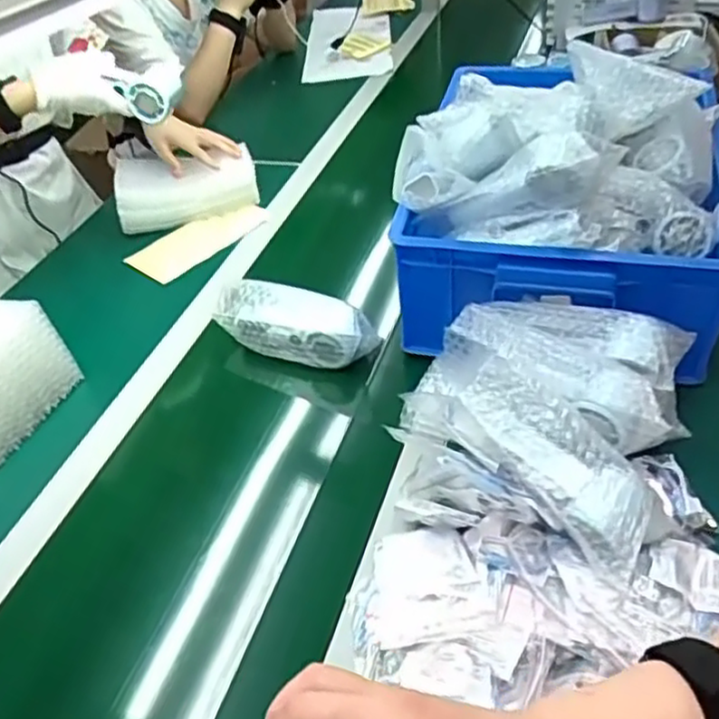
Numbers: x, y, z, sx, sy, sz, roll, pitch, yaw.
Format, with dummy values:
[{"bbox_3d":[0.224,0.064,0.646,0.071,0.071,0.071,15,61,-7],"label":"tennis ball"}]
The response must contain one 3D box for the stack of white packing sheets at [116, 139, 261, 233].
[{"bbox_3d":[-0.270,-0.263,1.125,0.211,0.102,0.101,-8,42,-1],"label":"stack of white packing sheets"}]

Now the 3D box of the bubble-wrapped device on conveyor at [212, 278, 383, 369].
[{"bbox_3d":[-0.082,-0.043,0.847,0.196,0.066,0.062,11,45,20],"label":"bubble-wrapped device on conveyor"}]

